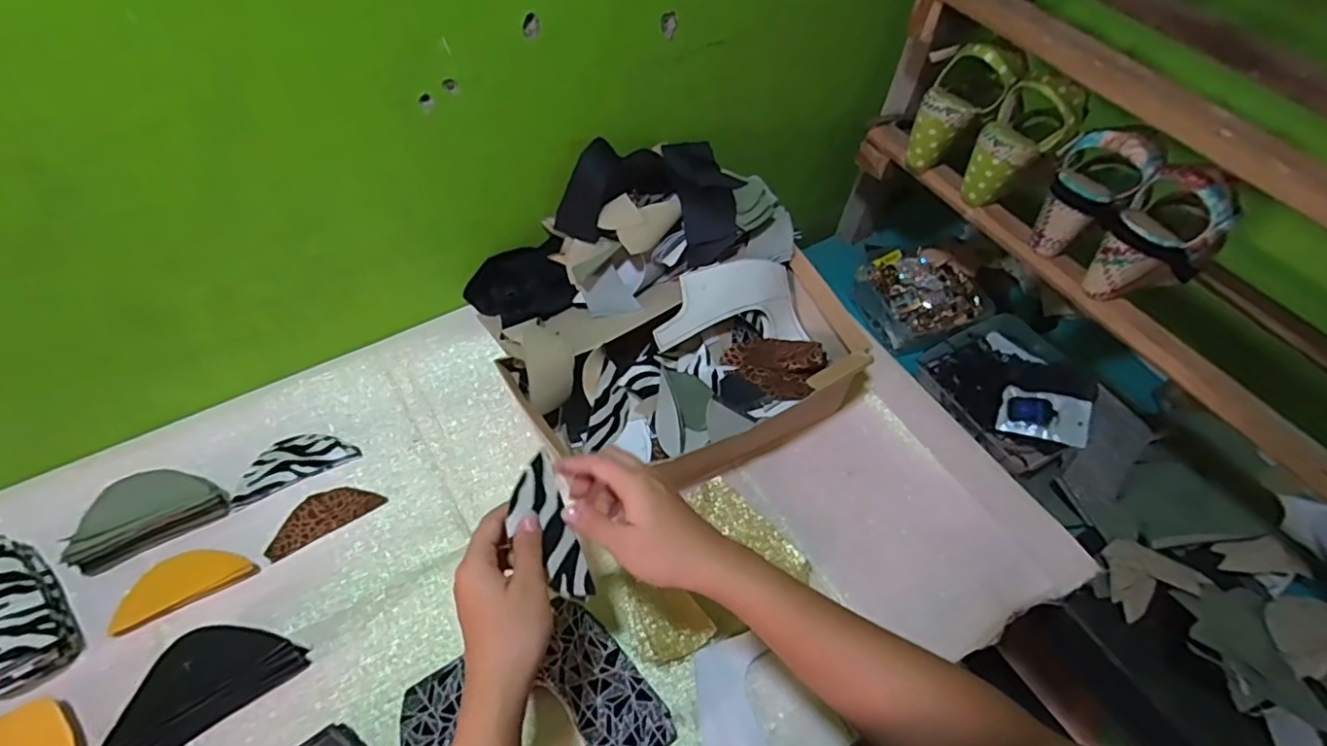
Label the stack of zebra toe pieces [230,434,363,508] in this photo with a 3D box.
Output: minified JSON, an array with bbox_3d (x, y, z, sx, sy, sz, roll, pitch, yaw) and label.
[{"bbox_3d":[-0.373,0.088,0.628,0.112,0.008,0.052,-27,63,-20],"label":"stack of zebra toe pieces"}]

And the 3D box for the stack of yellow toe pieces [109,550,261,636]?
[{"bbox_3d":[-0.424,0.183,0.550,0.109,0.006,0.048,-24,62,-19],"label":"stack of yellow toe pieces"}]

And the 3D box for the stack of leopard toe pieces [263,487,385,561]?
[{"bbox_3d":[-0.329,0.136,0.603,0.104,0.004,0.046,-29,63,-21],"label":"stack of leopard toe pieces"}]

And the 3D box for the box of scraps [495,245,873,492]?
[{"bbox_3d":[0.025,-0.004,0.665,0.357,0.108,0.215,-17,60,-15],"label":"box of scraps"}]

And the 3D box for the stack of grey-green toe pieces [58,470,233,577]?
[{"bbox_3d":[-0.473,0.128,0.571,0.118,0.036,0.057,-27,63,-20],"label":"stack of grey-green toe pieces"}]

